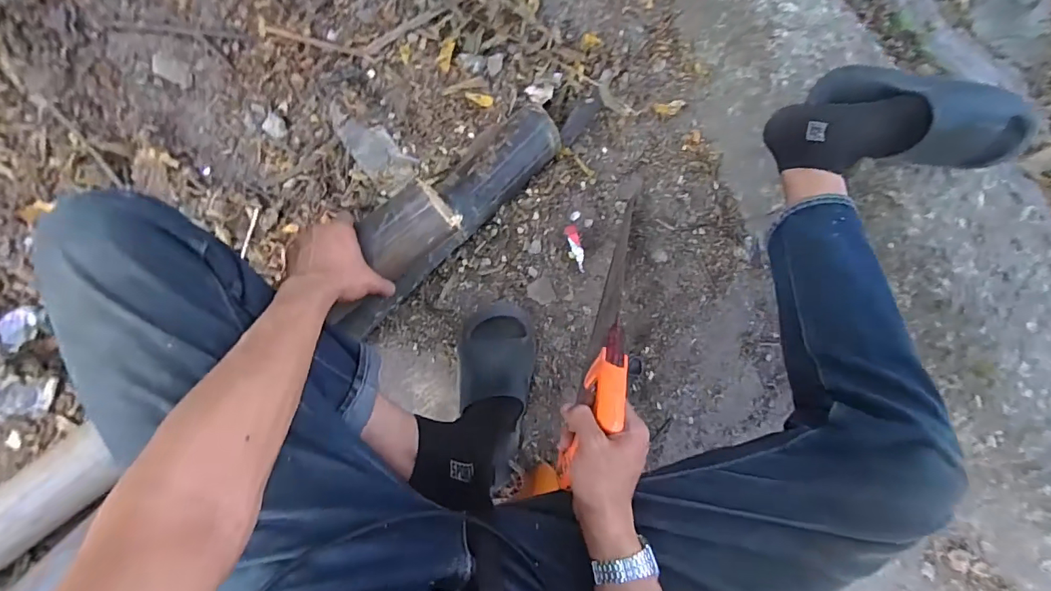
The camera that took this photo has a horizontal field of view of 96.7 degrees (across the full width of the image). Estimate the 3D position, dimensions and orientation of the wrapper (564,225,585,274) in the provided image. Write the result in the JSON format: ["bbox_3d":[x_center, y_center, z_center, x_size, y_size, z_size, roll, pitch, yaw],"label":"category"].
[{"bbox_3d":[0.084,-0.078,0.782,0.025,0.004,0.080,-12,84,-8],"label":"wrapper"}]

